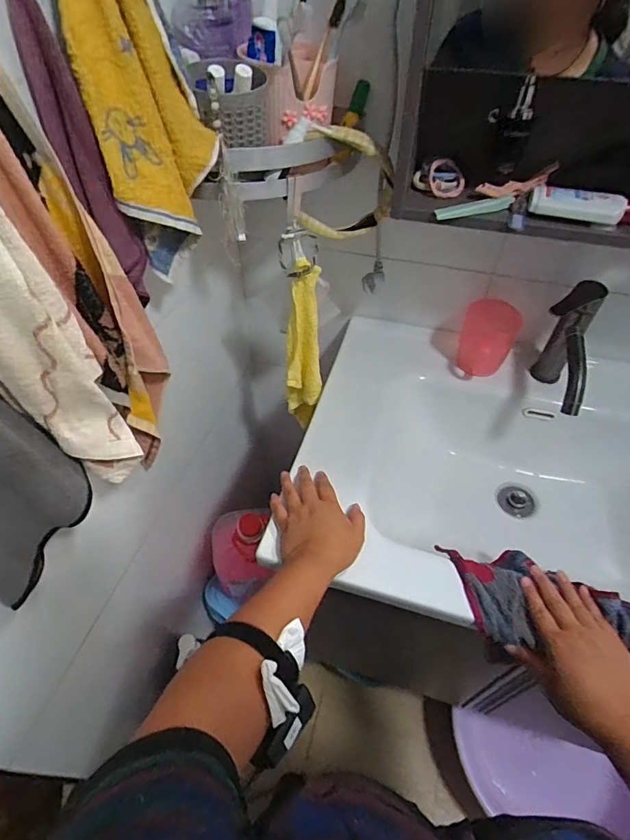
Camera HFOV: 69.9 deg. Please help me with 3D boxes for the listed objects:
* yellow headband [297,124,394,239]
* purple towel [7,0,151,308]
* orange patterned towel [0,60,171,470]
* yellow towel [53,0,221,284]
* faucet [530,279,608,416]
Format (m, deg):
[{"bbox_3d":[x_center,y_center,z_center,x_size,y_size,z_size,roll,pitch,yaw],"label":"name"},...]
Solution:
[{"bbox_3d":[0.033,-0.315,0.604,0.123,0.136,0.046,-11,51,-8],"label":"yellow headband"},{"bbox_3d":[-0.219,-0.251,0.425,0.047,0.330,0.055,20,53,17],"label":"purple towel"},{"bbox_3d":[-0.219,-0.138,0.442,0.083,0.491,0.078,-22,53,-17],"label":"orange patterned towel"},{"bbox_3d":[-0.165,-0.299,0.438,0.117,0.306,0.070,-36,58,-26],"label":"yellow towel"},{"bbox_3d":[0.372,-0.084,0.656,0.039,0.177,0.170,9,51,8],"label":"faucet"}]

